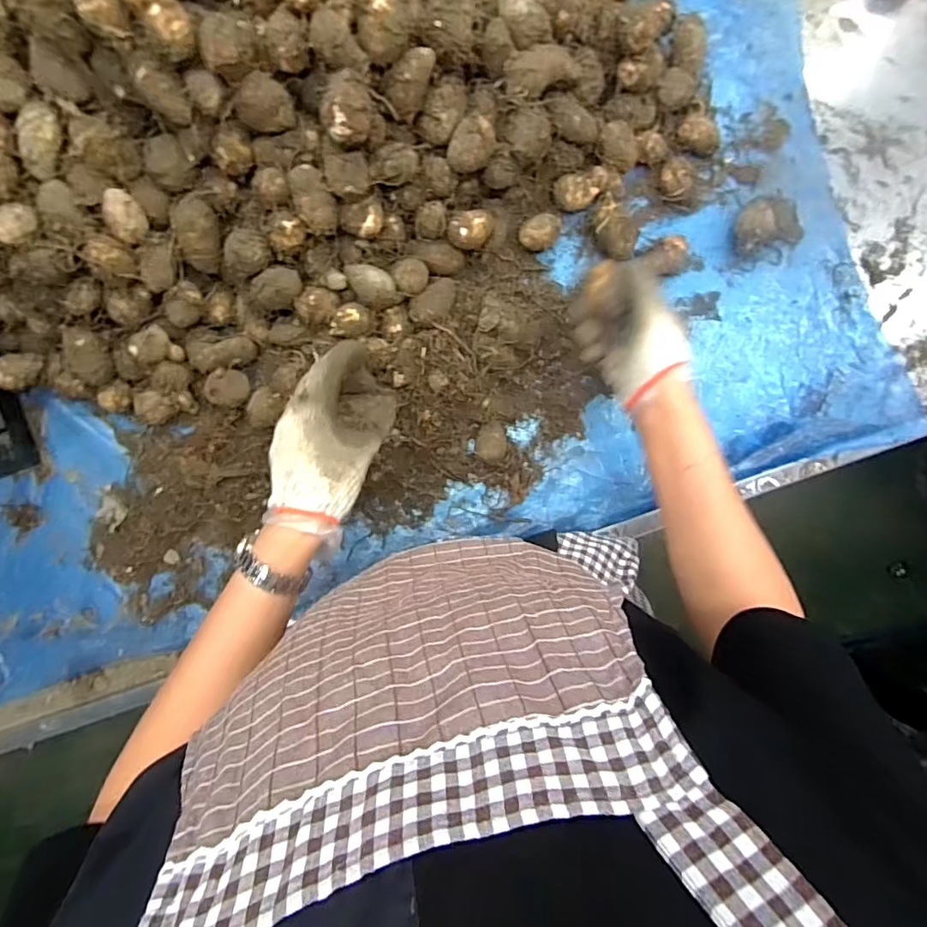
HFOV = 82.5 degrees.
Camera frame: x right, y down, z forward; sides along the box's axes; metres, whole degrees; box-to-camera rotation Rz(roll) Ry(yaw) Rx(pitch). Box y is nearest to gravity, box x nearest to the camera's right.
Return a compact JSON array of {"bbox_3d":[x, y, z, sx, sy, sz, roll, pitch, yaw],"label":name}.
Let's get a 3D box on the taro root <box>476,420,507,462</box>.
[{"bbox_3d":[0.030,-0.024,0.558,0.032,0.023,0.041,11,90,-1],"label":"taro root"}]

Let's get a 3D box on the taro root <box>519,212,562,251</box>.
[{"bbox_3d":[0.080,-0.243,0.558,0.040,0.026,0.035,10,90,-1],"label":"taro root"}]

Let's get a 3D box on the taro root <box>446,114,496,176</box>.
[{"bbox_3d":[0.007,-0.293,0.492,0.040,0.037,0.040,0,90,-1],"label":"taro root"}]

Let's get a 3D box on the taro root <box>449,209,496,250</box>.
[{"bbox_3d":[0.009,-0.235,0.537,0.047,0.040,0.032,-24,90,-1],"label":"taro root"}]

